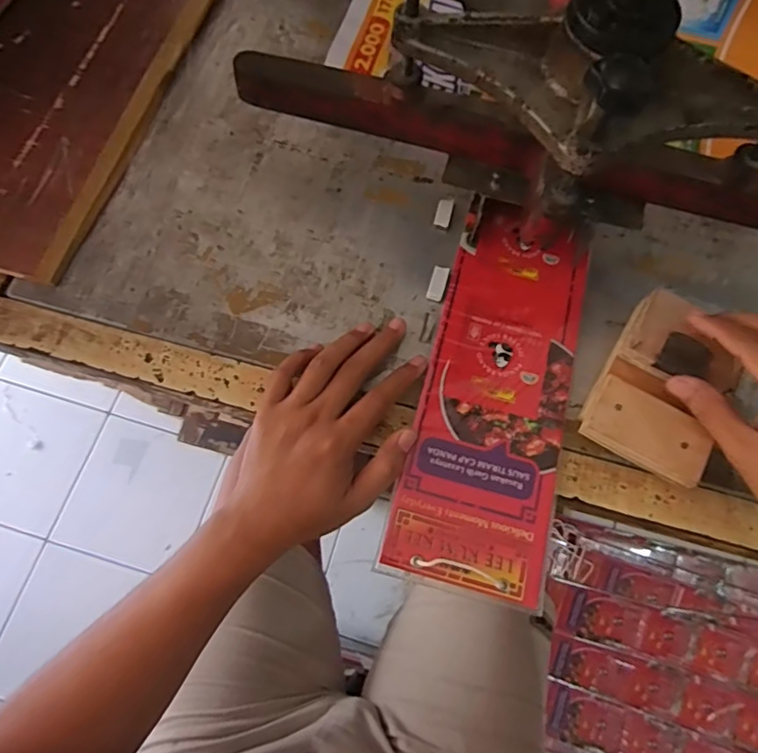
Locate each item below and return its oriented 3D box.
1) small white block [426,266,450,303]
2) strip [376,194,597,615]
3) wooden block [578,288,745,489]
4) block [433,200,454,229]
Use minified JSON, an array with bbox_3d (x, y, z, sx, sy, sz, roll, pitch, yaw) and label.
[{"bbox_3d":[0.047,-0.072,0.431,0.013,0.007,0.028,17,70,4],"label":"small white block"},{"bbox_3d":[0.091,0.005,0.407,0.108,0.006,0.296,15,69,3],"label":"strip"},{"bbox_3d":[0.202,0.004,0.390,0.082,0.032,0.133,30,72,8],"label":"wooden block"},{"bbox_3d":[0.054,-0.136,0.454,0.012,0.007,0.028,14,70,3],"label":"block"}]

